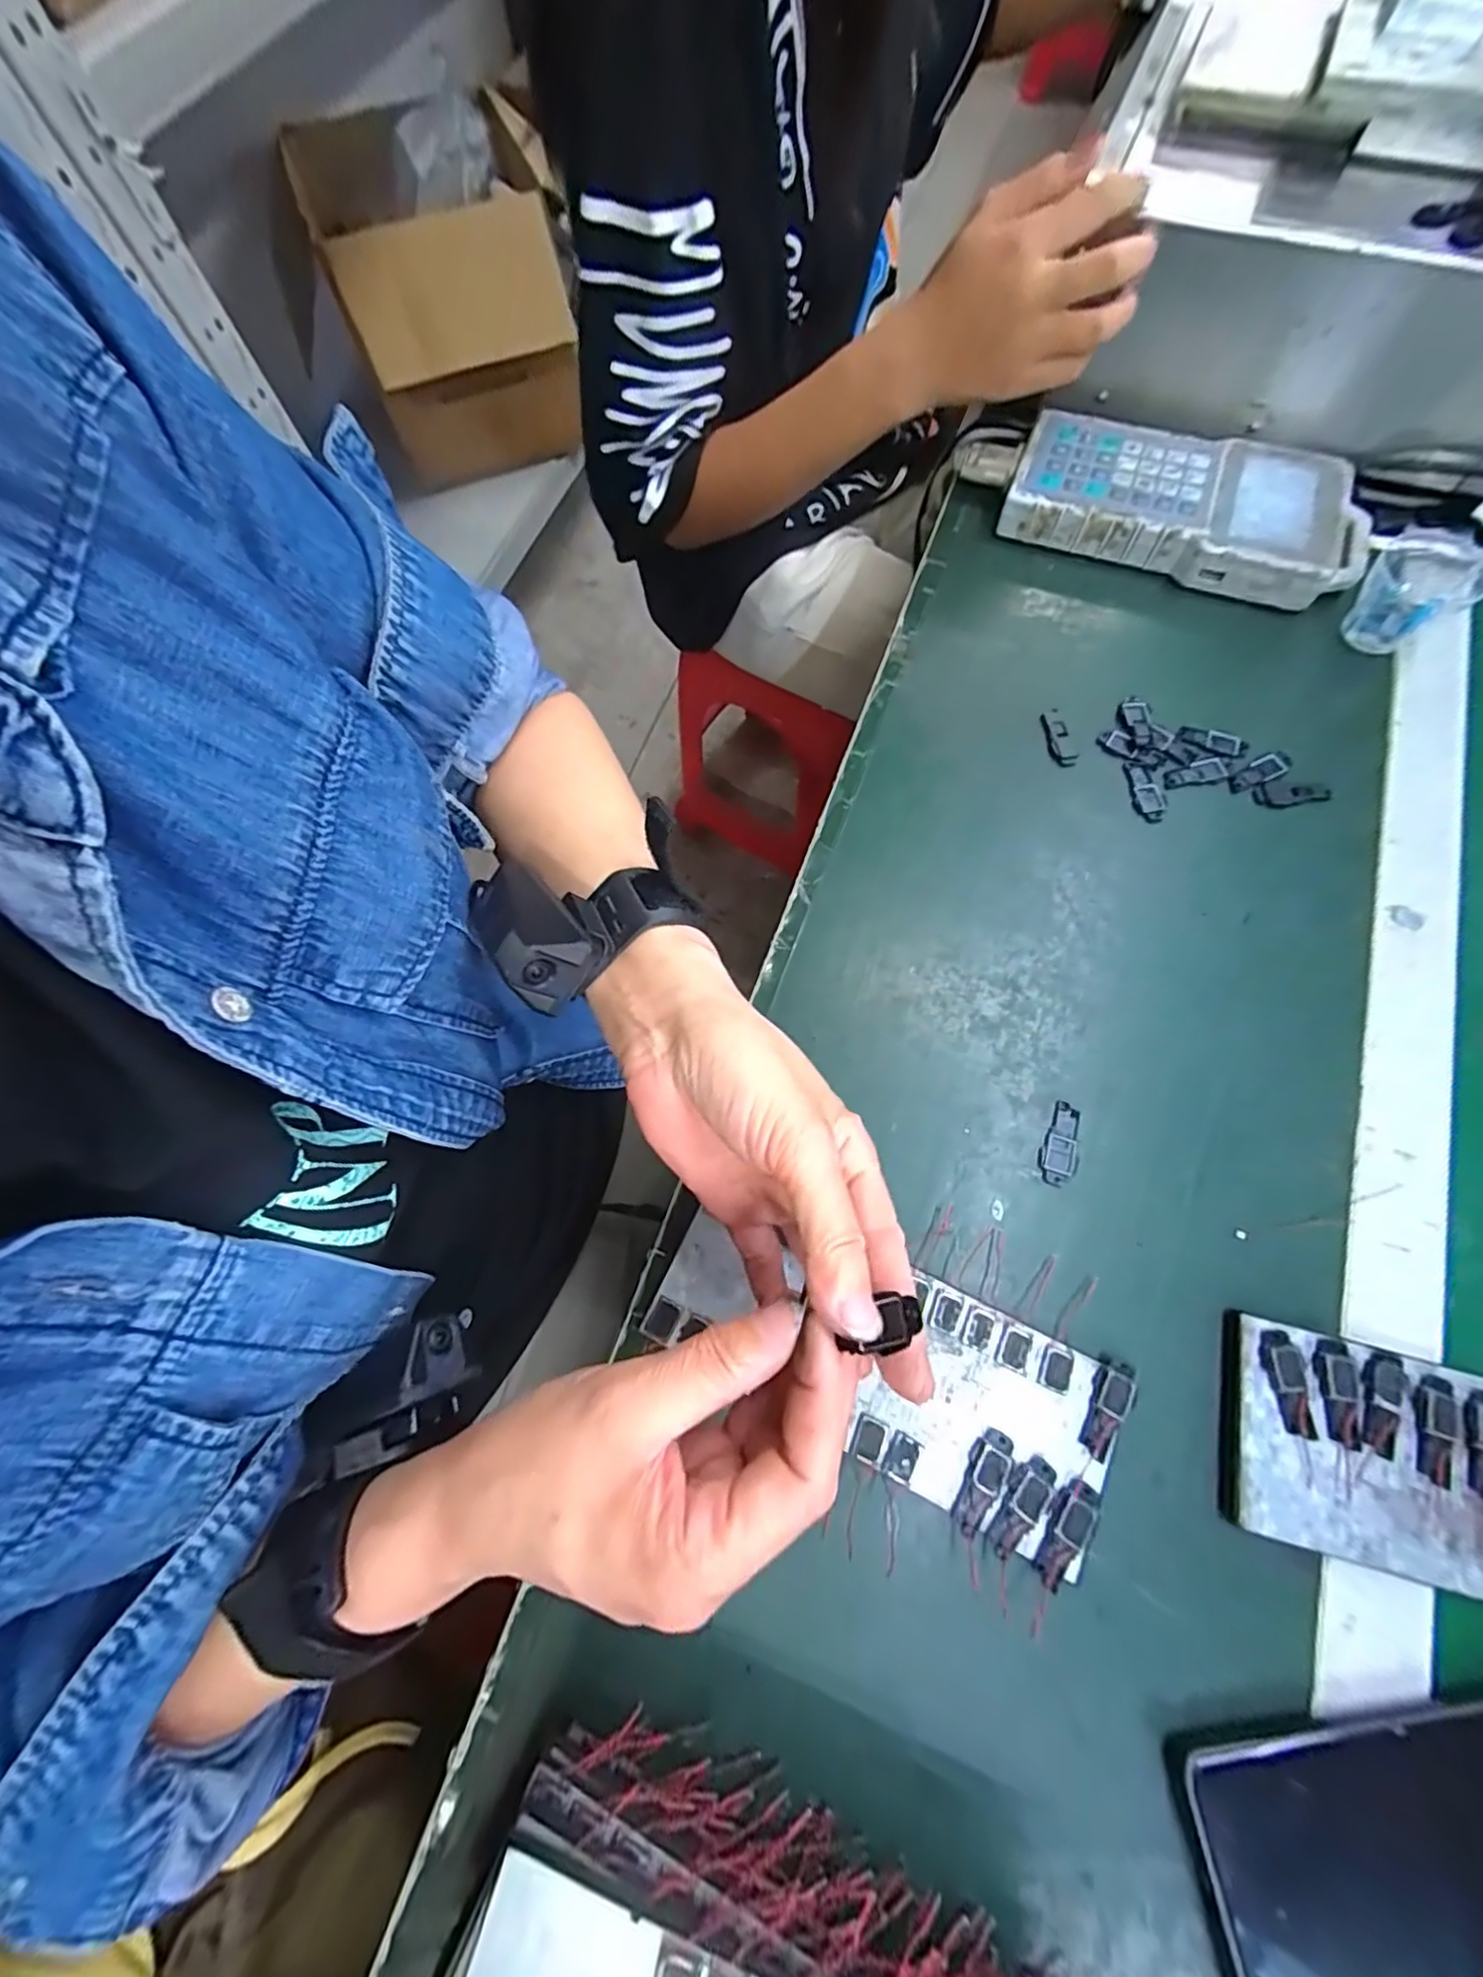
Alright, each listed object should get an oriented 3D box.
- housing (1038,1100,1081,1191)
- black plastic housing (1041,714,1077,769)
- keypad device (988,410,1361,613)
[{"bbox_3d":[0.158,0.077,0.314,0.017,0.004,0.040,24,73,10],"label":"housing"},{"bbox_3d":[0.195,-0.154,0.393,0.014,0.004,0.038,-5,71,1],"label":"black plastic housing"},{"bbox_3d":[0.301,-0.329,0.433,0.224,0.035,0.108,23,73,10],"label":"keypad device"}]

